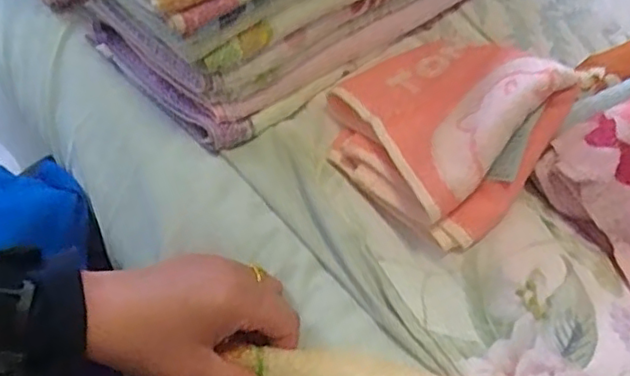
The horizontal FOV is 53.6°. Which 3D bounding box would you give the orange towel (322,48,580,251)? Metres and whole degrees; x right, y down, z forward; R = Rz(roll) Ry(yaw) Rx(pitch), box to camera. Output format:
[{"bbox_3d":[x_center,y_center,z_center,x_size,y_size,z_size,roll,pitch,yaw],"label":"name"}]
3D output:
[{"bbox_3d":[0.087,-0.055,0.429,0.128,0.071,0.152,-33,64,-23],"label":"orange towel"}]

